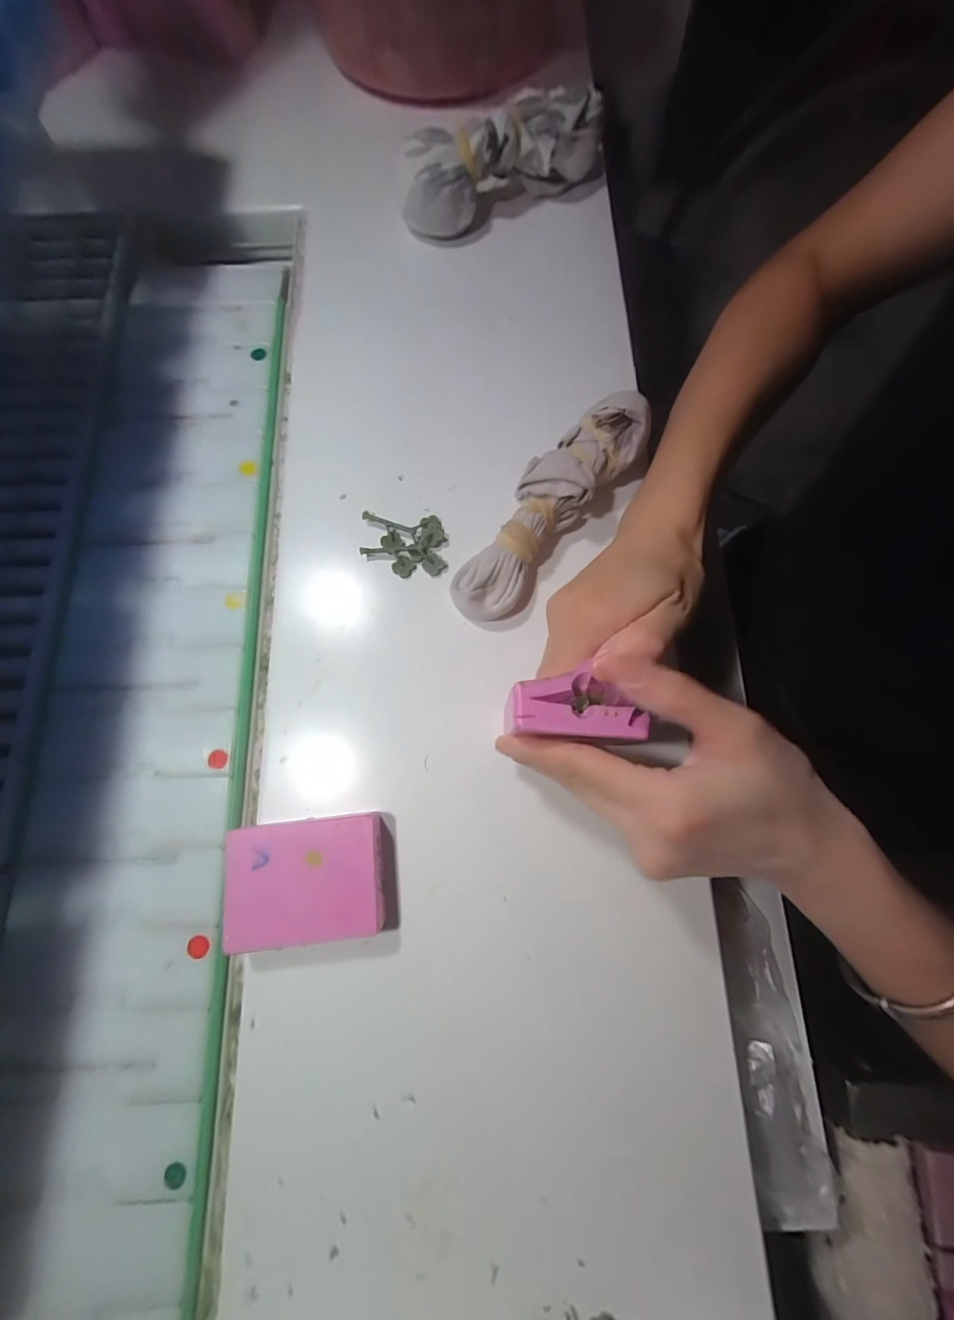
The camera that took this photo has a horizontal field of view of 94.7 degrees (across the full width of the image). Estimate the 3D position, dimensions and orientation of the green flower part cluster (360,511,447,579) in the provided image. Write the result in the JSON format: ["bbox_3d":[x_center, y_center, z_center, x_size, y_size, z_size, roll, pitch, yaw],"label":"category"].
[{"bbox_3d":[-0.048,-0.076,0.289,0.054,0.008,0.041,2,76,0],"label":"green flower part cluster"}]

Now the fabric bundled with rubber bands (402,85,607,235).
[{"bbox_3d":[0.023,-0.377,0.341,0.164,0.066,0.043,-16,76,-4],"label":"fabric bundled with rubber bands"}]

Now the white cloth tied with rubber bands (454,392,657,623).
[{"bbox_3d":[0.039,-0.092,0.268,0.045,0.034,0.152,39,93,9],"label":"white cloth tied with rubber bands"}]

